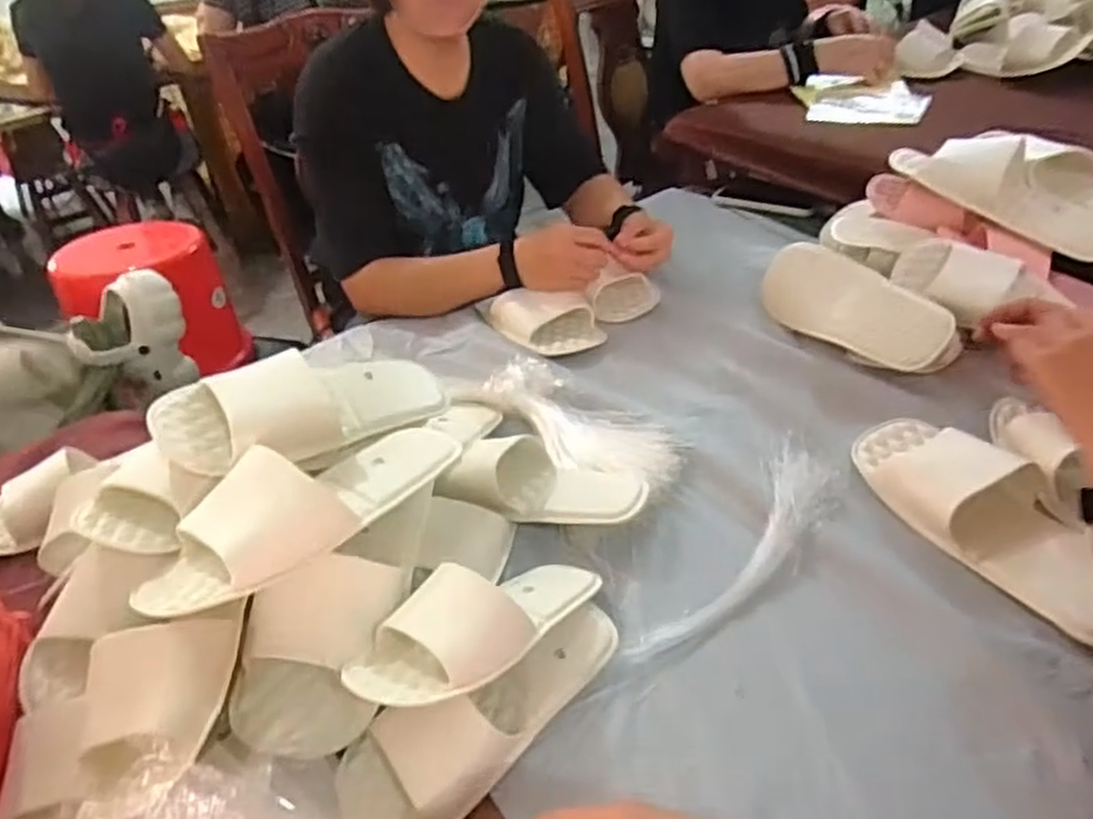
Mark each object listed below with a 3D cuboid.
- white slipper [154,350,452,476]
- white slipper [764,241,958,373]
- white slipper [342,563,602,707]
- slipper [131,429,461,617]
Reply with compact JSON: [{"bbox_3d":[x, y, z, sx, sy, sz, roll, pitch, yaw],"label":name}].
[{"bbox_3d":[-0.209,-0.011,0.673,0.256,0.069,0.106,-12,33,-42],"label":"white slipper"},{"bbox_3d":[0.360,-0.112,0.874,0.247,0.052,0.103,39,97,45],"label":"white slipper"},{"bbox_3d":[-0.038,0.155,0.564,0.217,0.057,0.089,-15,36,-38],"label":"white slipper"},{"bbox_3d":[-0.184,0.069,0.579,0.264,0.066,0.090,-34,46,-31],"label":"slipper"}]

